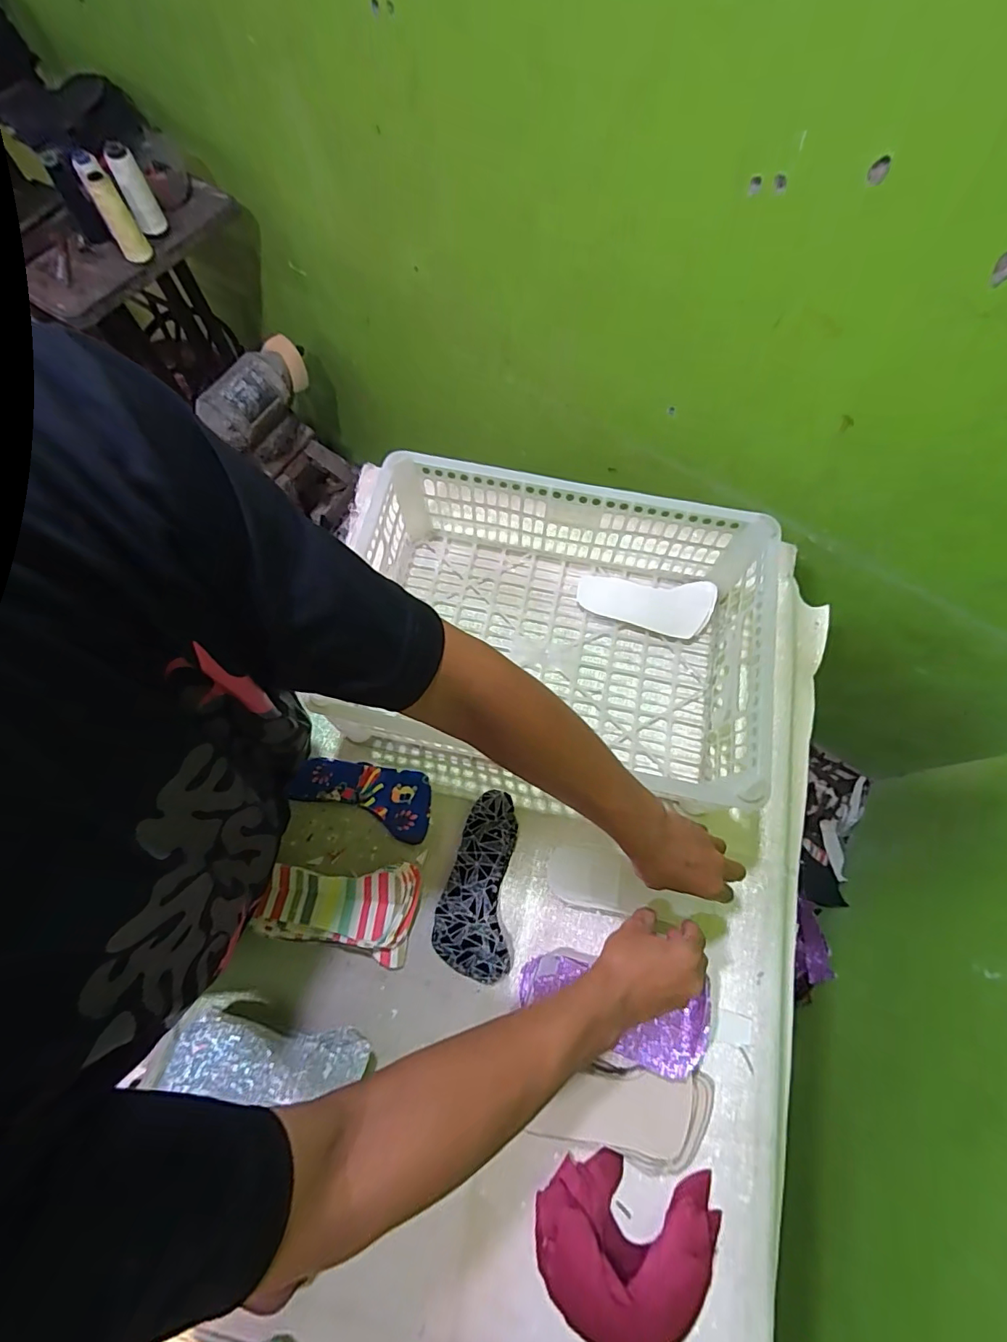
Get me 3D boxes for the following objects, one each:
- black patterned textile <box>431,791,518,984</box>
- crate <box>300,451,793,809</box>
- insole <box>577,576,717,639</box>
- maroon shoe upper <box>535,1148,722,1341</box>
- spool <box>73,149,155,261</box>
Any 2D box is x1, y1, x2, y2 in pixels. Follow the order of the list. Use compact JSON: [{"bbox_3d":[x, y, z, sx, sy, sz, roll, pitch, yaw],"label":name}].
[{"bbox_3d":[-0.021,0.228,0.560,0.080,0.014,0.183,12,70,4],"label":"black patterned textile"},{"bbox_3d":[0.059,-0.047,0.590,0.441,0.140,0.336,10,70,3],"label":"crate"},{"bbox_3d":[0.184,-0.086,0.671,0.170,0.025,0.075,8,70,2],"label":"insole"},{"bbox_3d":[0.107,0.517,0.452,0.156,0.022,0.127,12,70,4],"label":"maroon shoe upper"},{"bbox_3d":[-0.646,-0.762,0.850,0.045,0.131,0.045,0,70,-1],"label":"spool"}]

